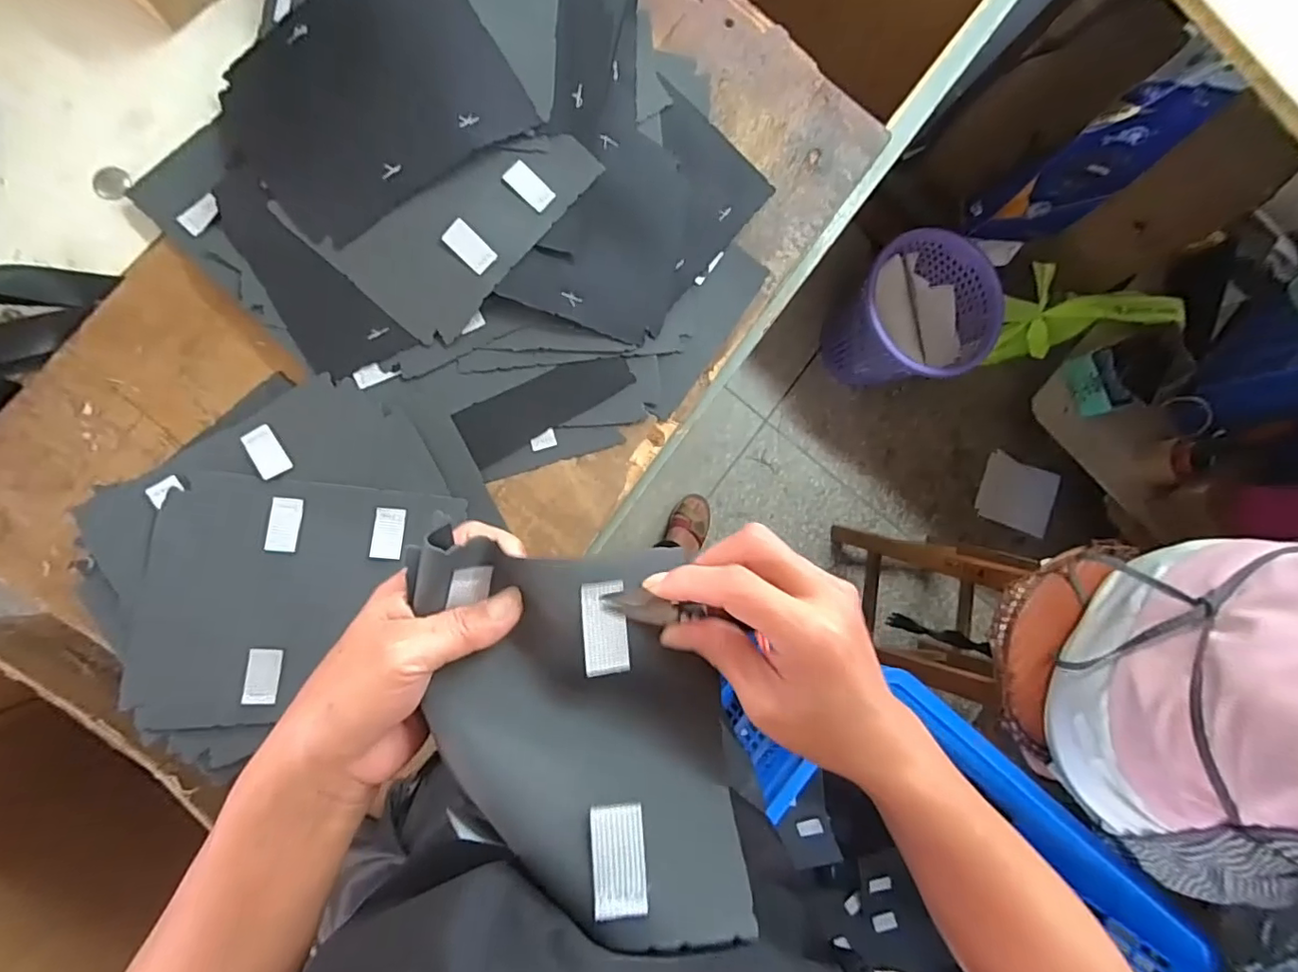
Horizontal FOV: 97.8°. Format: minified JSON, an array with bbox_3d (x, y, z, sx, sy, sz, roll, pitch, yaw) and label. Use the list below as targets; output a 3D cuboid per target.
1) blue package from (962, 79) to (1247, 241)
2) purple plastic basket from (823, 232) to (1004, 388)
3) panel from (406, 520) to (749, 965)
[{"bbox_3d":[0.780,-0.568,1.017,0.210,0.384,0.071,-2,87,-9],"label":"blue package"},{"bbox_3d":[0.535,-0.352,1.212,0.268,0.247,0.289,-19,90,-9],"label":"purple plastic basket"},{"bbox_3d":[-0.026,0.098,0.232,0.125,0.049,0.143,0,87,-9],"label":"panel"}]

